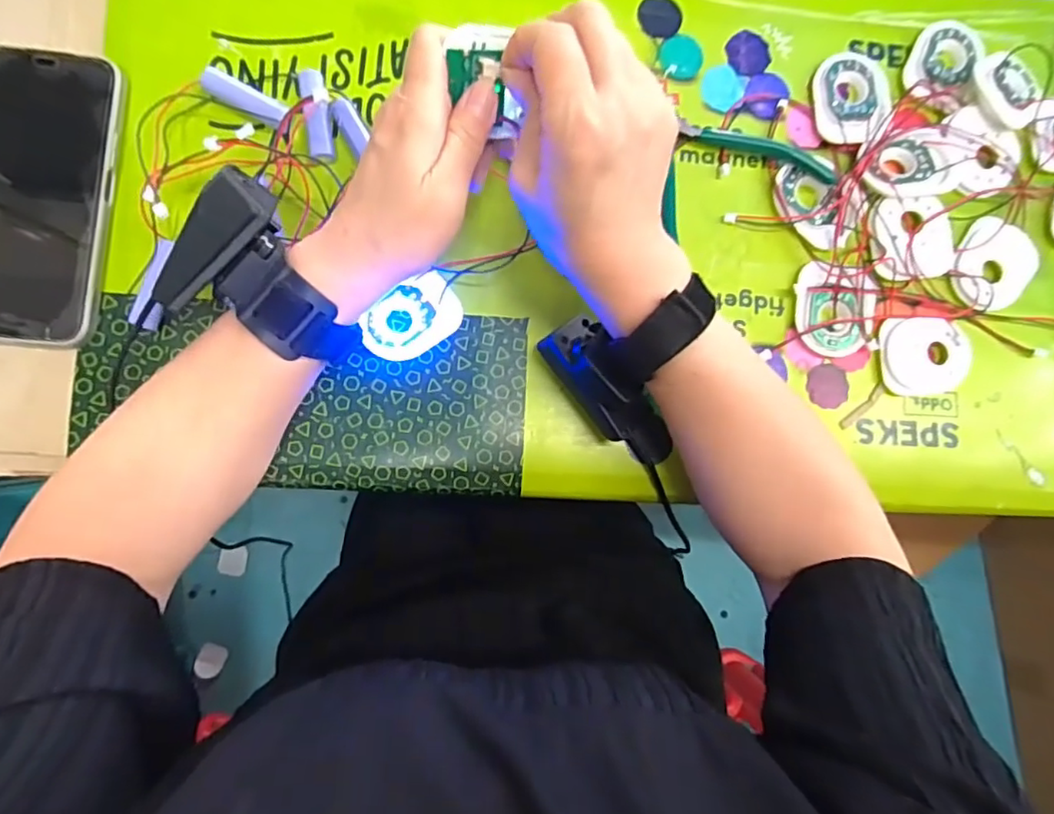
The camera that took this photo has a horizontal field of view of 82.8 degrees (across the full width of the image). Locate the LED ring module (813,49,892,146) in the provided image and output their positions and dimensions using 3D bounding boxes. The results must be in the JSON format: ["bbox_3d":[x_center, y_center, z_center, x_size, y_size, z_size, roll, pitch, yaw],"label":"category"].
[{"bbox_3d":[0.205,-0.195,0.374,0.045,0.011,0.062,-4,86,-5],"label":"LED ring module"}]

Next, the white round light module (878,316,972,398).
[{"bbox_3d":[0.241,-0.031,0.363,0.052,0.011,0.047,4,85,-4],"label":"white round light module"}]

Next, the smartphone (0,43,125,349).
[{"bbox_3d":[-0.269,-0.116,0.327,0.075,0.012,0.161,6,85,-4],"label":"smartphone"}]

